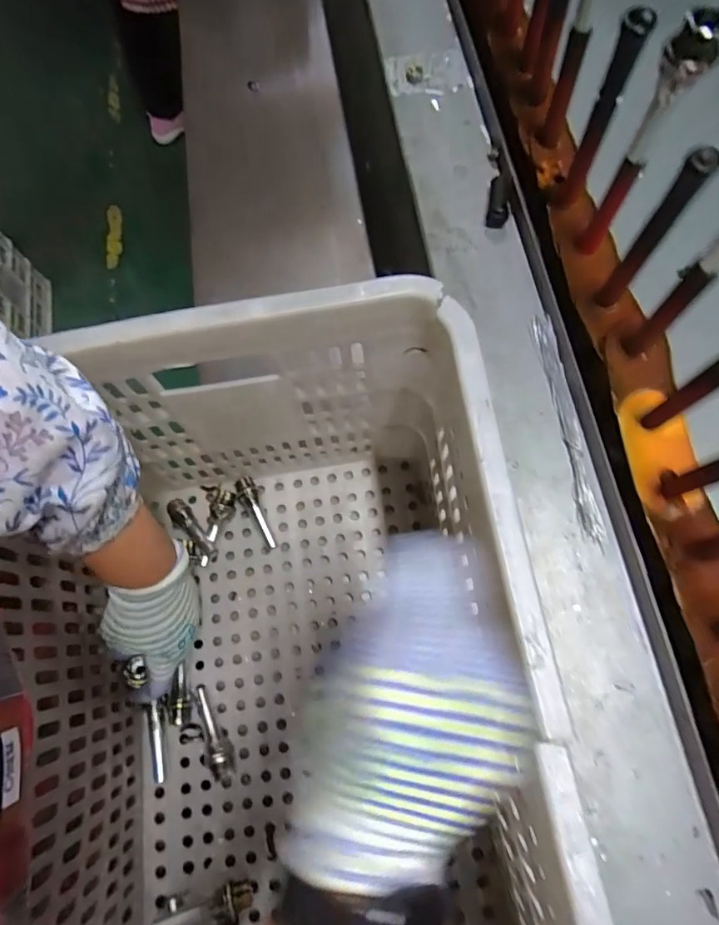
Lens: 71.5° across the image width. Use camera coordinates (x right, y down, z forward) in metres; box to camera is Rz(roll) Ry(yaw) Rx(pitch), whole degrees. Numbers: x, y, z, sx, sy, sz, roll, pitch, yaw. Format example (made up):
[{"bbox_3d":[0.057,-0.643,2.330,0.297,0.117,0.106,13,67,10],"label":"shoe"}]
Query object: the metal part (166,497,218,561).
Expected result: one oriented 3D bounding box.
[{"bbox_3d":[-0.177,0.072,0.528,0.021,0.023,0.079,-38,74,-10],"label":"metal part"}]

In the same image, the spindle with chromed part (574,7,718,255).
[{"bbox_3d":[0.181,-0.197,0.338,0.025,0.181,0.025,32,75,12],"label":"spindle with chromed part"}]

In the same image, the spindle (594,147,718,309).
[{"bbox_3d":[0.192,-0.145,0.337,0.017,0.151,0.019,32,75,12],"label":"spindle"}]

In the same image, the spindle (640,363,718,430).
[{"bbox_3d":[0.209,-0.045,0.308,0.008,0.123,0.014,-39,74,-10],"label":"spindle"}]

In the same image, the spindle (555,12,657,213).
[{"bbox_3d":[0.173,-0.244,0.367,0.016,0.155,0.019,35,76,12],"label":"spindle"}]

